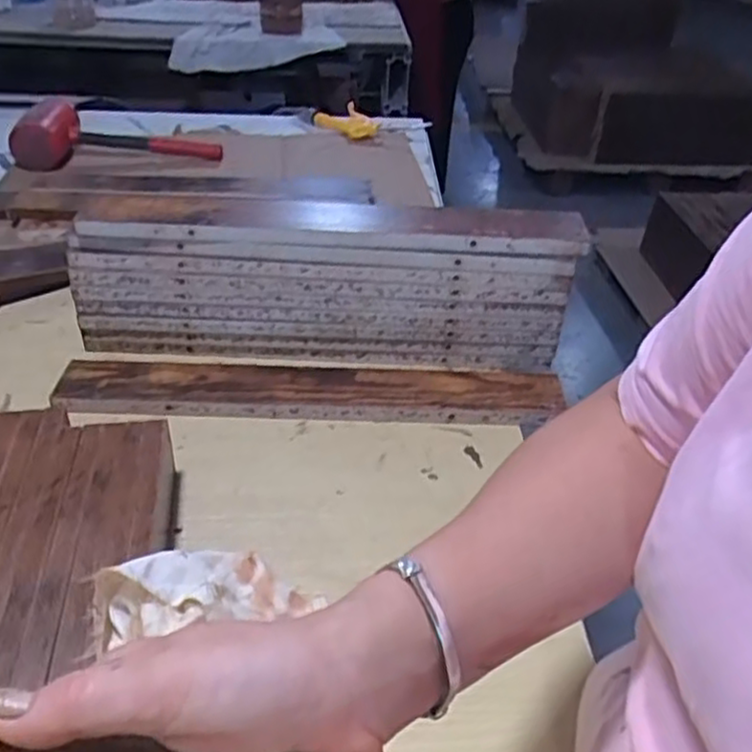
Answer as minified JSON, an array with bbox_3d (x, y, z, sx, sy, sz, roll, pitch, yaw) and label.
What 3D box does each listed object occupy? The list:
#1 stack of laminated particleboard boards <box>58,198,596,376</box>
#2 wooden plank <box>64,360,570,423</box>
[{"bbox_3d":[-0.050,-0.095,0.720,0.457,0.140,0.073,5,38,1],"label":"stack of laminated particleboard boards"},{"bbox_3d":[-0.059,0.013,0.682,0.449,0.020,0.061,3,38,-1],"label":"wooden plank"}]

